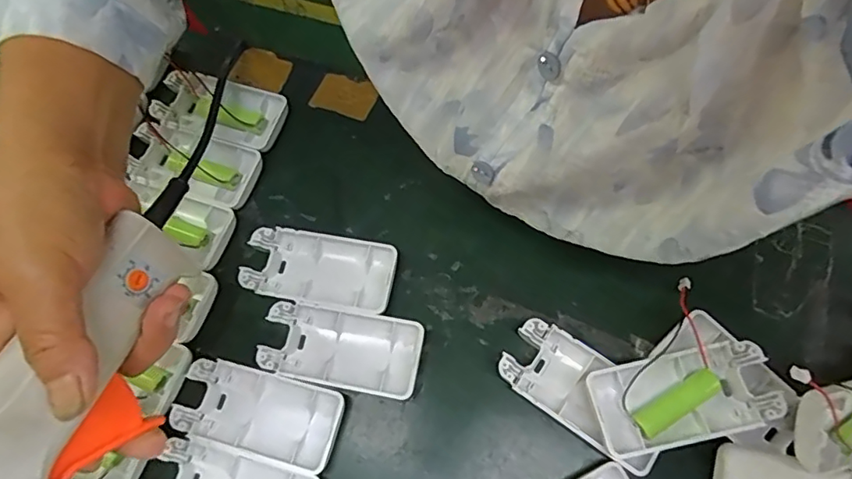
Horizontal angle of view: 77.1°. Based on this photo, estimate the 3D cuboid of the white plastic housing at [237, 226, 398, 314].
[{"bbox_3d":[-0.067,0.019,0.340,0.092,0.013,0.046,8,70,7],"label":"white plastic housing"}]

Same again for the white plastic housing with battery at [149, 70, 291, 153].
[{"bbox_3d":[-0.150,-0.096,0.390,0.093,0.018,0.049,20,72,12],"label":"white plastic housing with battery"}]

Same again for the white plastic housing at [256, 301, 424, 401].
[{"bbox_3d":[-0.051,0.066,0.320,0.092,0.014,0.045,9,70,8],"label":"white plastic housing"}]

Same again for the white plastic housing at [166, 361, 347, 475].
[{"bbox_3d":[-0.096,0.100,0.309,0.092,0.011,0.045,12,70,9],"label":"white plastic housing"}]

